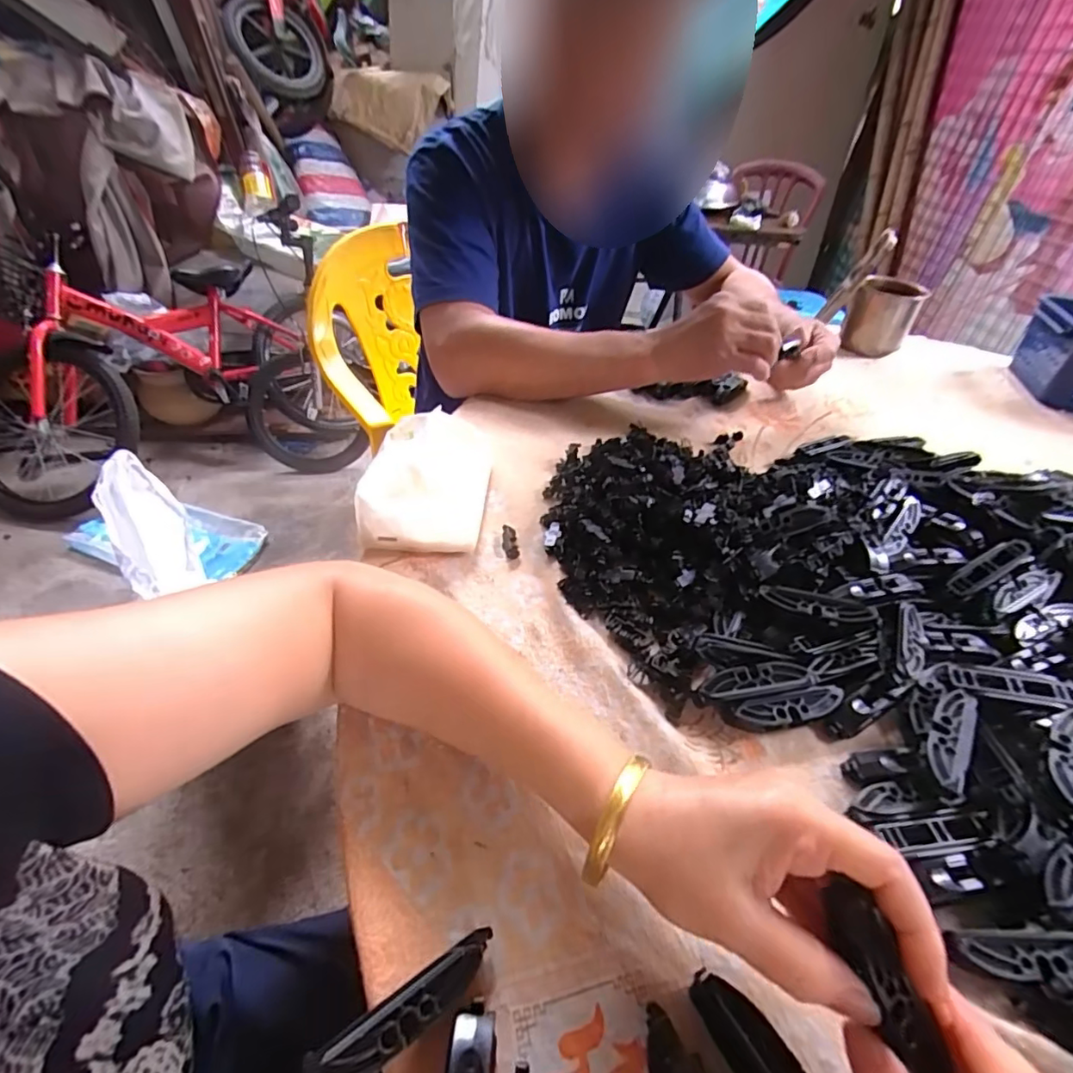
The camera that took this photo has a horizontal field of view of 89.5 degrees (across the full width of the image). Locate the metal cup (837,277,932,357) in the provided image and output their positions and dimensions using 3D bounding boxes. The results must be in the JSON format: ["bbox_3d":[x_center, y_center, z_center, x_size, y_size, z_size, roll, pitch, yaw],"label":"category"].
[{"bbox_3d":[0.518,-0.330,0.815,0.088,0.092,0.088,23,45,22],"label":"metal cup"}]

